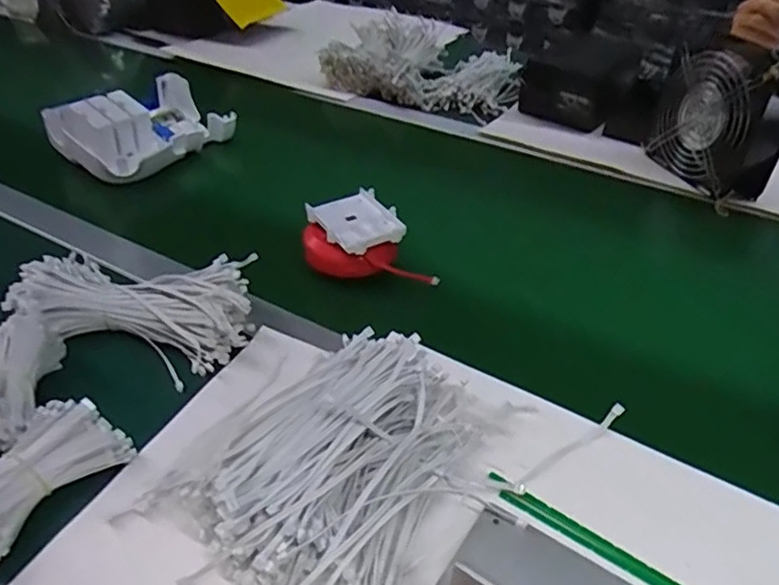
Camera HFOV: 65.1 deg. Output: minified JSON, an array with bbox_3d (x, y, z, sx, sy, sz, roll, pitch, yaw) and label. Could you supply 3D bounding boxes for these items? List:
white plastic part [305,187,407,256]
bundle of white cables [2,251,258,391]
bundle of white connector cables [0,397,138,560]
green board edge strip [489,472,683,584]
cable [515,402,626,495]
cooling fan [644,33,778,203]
[{"bbox_3d":[-0.030,-0.066,0.557,0.069,0.012,0.084,-21,44,-22],"label":"white plastic part"},{"bbox_3d":[-0.205,0.009,0.496,0.185,0.054,0.098,12,40,12],"label":"bundle of white cables"},{"bbox_3d":[-0.223,0.114,0.376,0.049,0.046,0.110,23,44,23],"label":"bundle of white connector cables"},{"bbox_3d":[0.147,0.161,0.357,0.194,0.004,0.015,25,45,26],"label":"green board edge strip"},{"bbox_3d":[0.123,0.109,0.416,0.098,0.019,0.012,-31,48,-15],"label":"cable"},{"bbox_3d":[0.374,-0.201,0.686,0.066,0.149,0.147,-11,41,-15],"label":"cooling fan"}]

